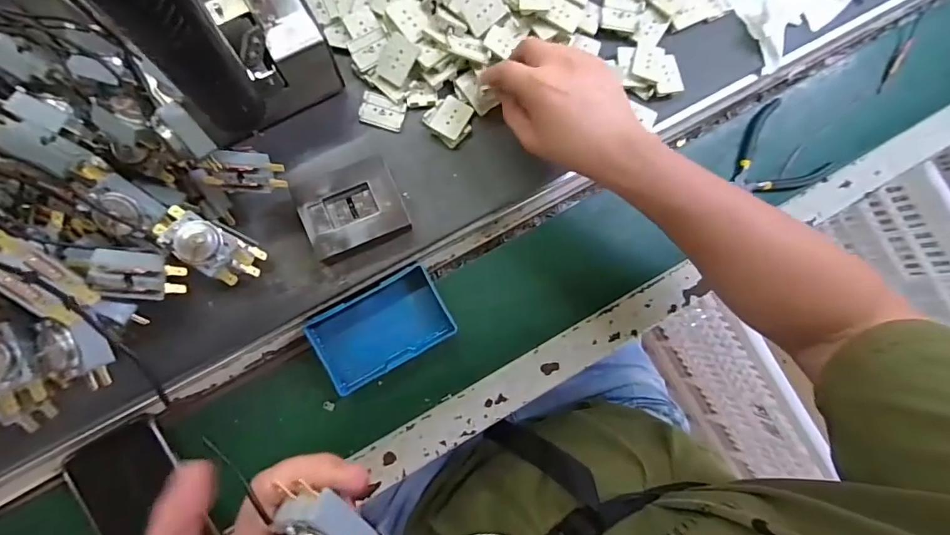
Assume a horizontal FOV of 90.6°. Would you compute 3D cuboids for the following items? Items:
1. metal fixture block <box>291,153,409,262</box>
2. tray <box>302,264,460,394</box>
[{"bbox_3d":[-0.102,-0.049,0.395,0.078,0.033,0.069,-24,88,-8],"label":"metal fixture block"},{"bbox_3d":[-0.081,0.053,0.416,0.112,0.025,0.069,-29,88,-8],"label":"tray"}]

